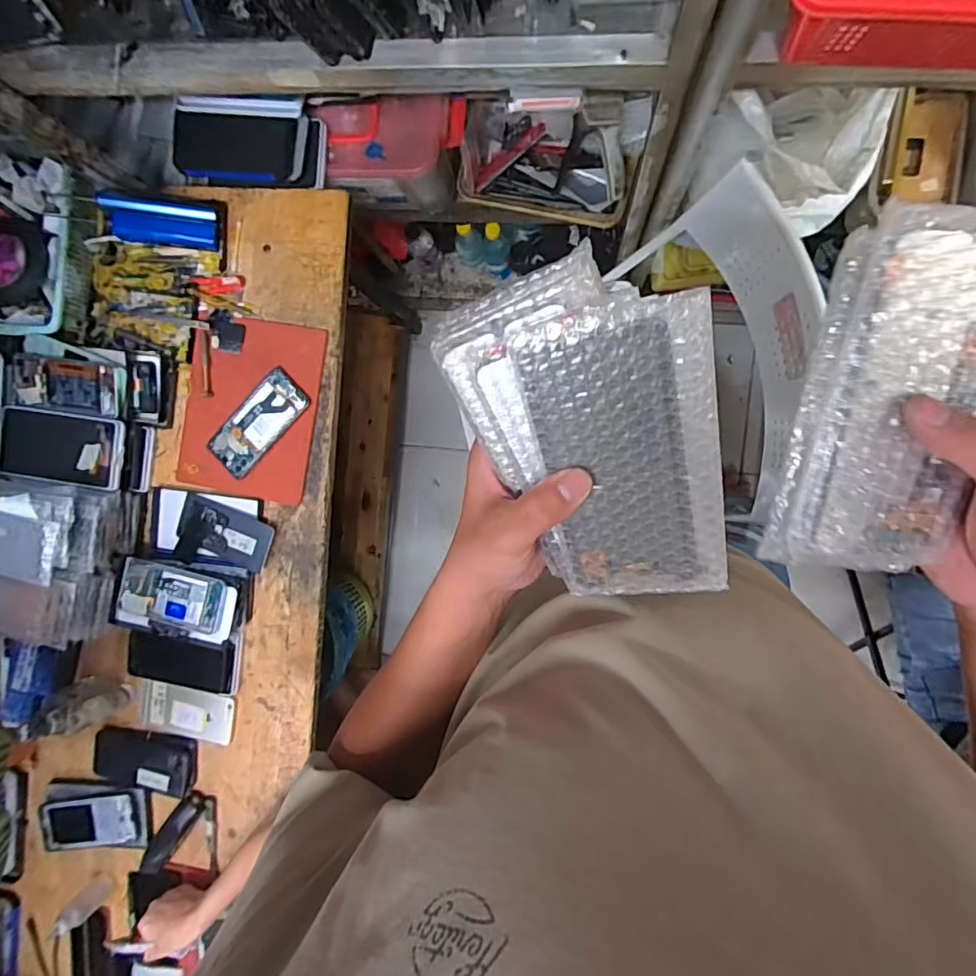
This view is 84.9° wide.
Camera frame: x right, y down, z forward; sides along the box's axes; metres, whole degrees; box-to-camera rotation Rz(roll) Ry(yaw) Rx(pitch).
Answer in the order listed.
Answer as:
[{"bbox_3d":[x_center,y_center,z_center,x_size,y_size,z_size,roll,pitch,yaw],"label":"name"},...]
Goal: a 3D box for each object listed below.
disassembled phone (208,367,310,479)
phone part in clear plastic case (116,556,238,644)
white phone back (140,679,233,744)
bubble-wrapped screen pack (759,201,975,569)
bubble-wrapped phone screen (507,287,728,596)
[{"bbox_3d":[-0.321,-0.090,0.746,0.070,0.009,0.160,45,98,4],"label":"disassembled phone"},{"bbox_3d":[-0.432,0.160,0.745,0.170,0.026,0.088,13,95,3],"label":"phone part in clear plastic case"},{"bbox_3d":[-0.463,0.346,0.819,0.160,0.015,0.077,9,94,7],"label":"white phone back"},{"bbox_3d":[0.203,-0.039,0.263,0.087,0.015,0.171,6,109,3],"label":"bubble-wrapped screen pack"},{"bbox_3d":[0.072,-0.011,0.275,0.088,0.007,0.163,-6,120,18],"label":"bubble-wrapped phone screen"}]

